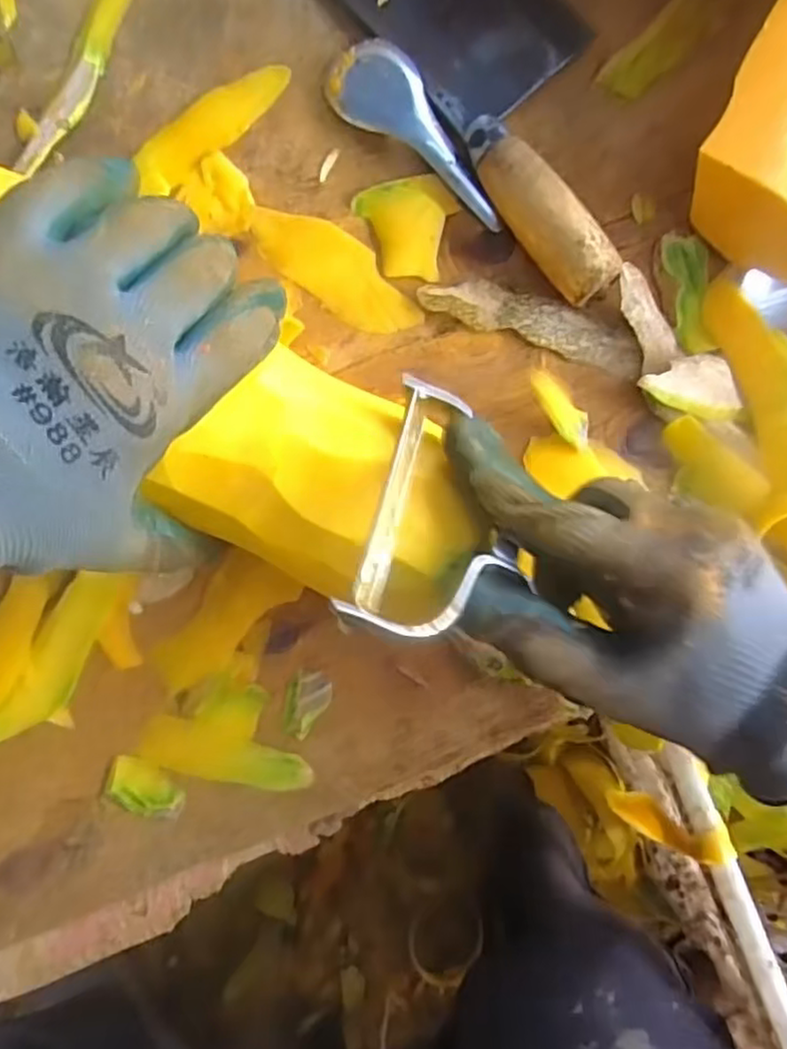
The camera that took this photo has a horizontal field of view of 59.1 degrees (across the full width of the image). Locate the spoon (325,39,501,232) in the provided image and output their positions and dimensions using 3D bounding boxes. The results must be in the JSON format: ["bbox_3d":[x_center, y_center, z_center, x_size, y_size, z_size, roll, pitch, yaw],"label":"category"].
[{"bbox_3d":[0.013,-0.193,0.339,0.113,0.012,0.037,44,88,2],"label":"spoon"}]

